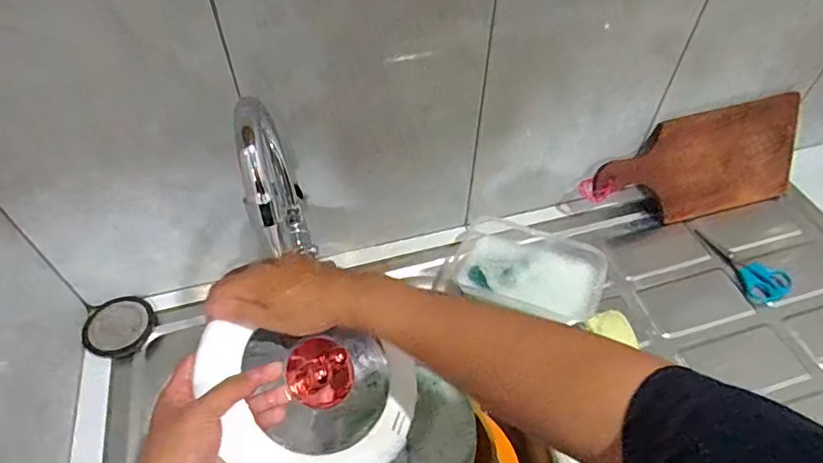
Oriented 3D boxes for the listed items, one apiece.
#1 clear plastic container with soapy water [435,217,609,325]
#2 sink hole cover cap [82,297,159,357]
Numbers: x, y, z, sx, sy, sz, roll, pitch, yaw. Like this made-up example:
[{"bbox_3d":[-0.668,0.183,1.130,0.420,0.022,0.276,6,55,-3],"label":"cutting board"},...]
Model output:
[{"bbox_3d":[0.138,0.053,0.655,0.189,0.048,0.125,16,52,13],"label":"clear plastic container with soapy water"},{"bbox_3d":[-0.350,0.111,0.623,0.076,0.007,0.075,0,50,0],"label":"sink hole cover cap"}]

